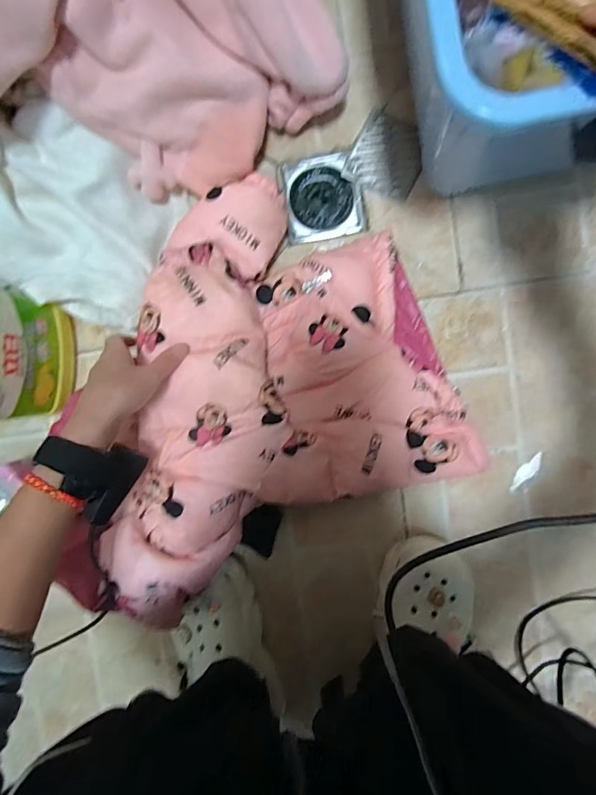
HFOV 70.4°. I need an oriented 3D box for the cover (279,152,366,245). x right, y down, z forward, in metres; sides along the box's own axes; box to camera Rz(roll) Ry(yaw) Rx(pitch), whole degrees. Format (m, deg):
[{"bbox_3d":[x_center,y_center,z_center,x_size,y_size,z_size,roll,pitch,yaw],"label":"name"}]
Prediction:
[{"bbox_3d":[0.032,-0.253,0.539,0.097,0.008,0.102,-8,93,6],"label":"cover"}]

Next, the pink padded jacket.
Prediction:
[{"bbox_3d":[-0.073,-0.009,0.472,0.463,0.107,0.394,-26,91,3],"label":"pink padded jacket"}]

